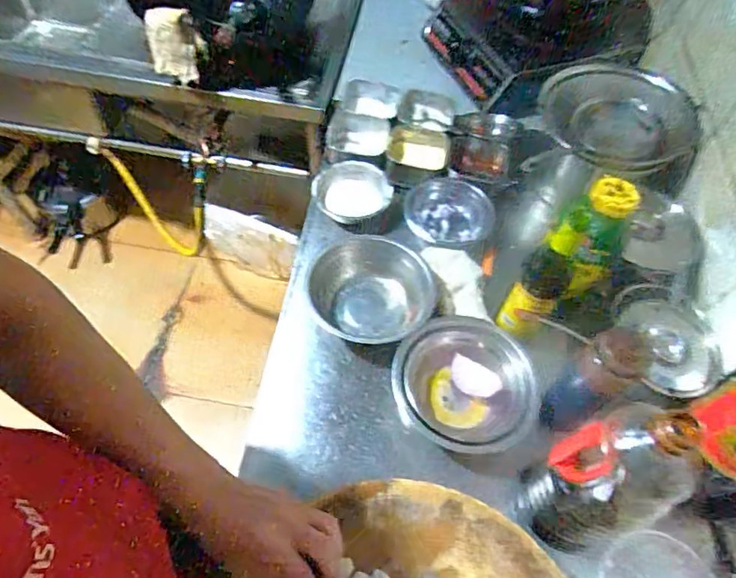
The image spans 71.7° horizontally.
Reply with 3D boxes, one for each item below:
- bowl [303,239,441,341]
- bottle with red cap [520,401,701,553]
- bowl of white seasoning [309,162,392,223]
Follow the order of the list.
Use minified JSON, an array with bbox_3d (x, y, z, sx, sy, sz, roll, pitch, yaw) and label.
[{"bbox_3d":[-0.002,0.015,0.747,0.183,0.078,0.165,21,57,10],"label":"bowl"},{"bbox_3d":[0.236,0.194,0.507,0.080,0.267,0.094,-12,58,-12],"label":"bottle with red cap"},{"bbox_3d":[-0.031,-0.151,0.864,0.122,0.065,0.111,2,56,-3],"label":"bowl of white seasoning"}]

